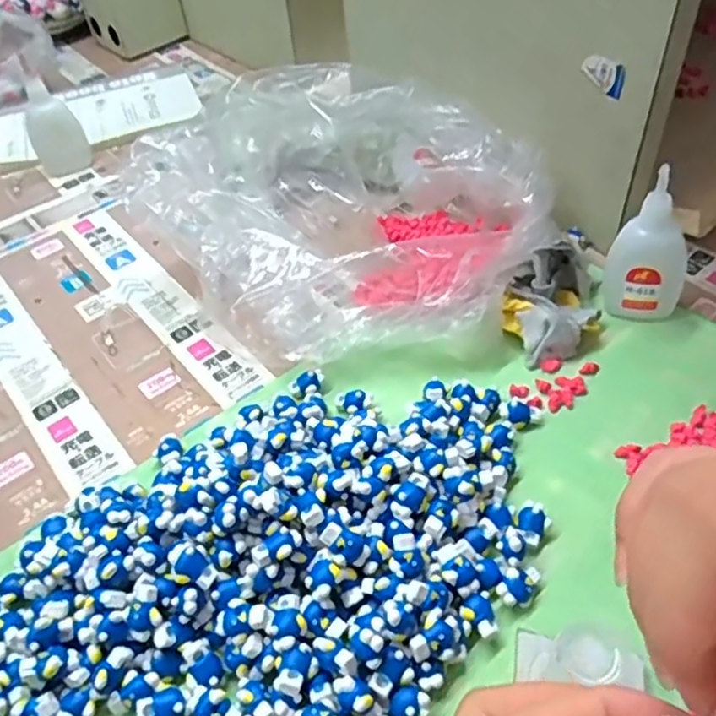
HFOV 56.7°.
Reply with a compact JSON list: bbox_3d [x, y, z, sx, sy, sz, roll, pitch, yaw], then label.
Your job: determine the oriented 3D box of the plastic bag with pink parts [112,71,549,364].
[{"bbox_3d":[-0.004,-0.100,0.440,0.224,0.096,0.205,25,55,27],"label":"plastic bag with pink parts"}]

